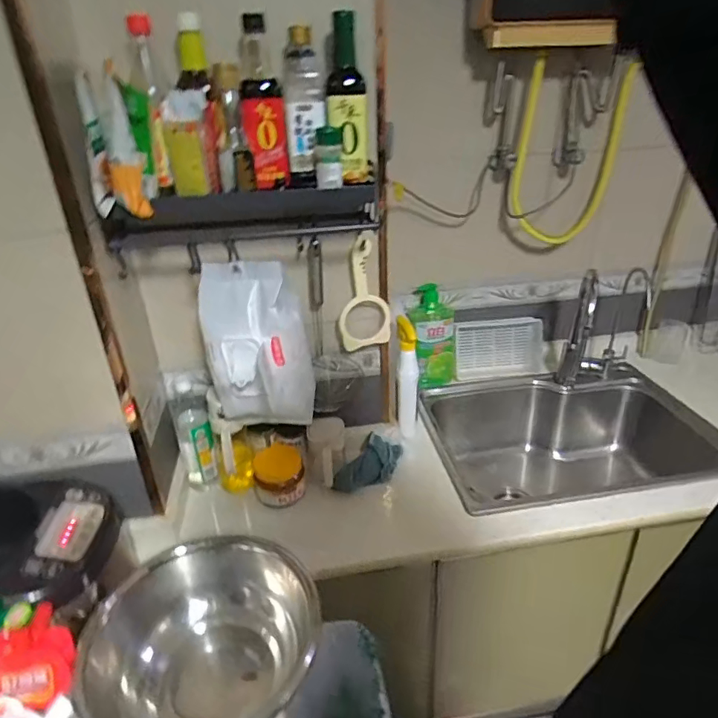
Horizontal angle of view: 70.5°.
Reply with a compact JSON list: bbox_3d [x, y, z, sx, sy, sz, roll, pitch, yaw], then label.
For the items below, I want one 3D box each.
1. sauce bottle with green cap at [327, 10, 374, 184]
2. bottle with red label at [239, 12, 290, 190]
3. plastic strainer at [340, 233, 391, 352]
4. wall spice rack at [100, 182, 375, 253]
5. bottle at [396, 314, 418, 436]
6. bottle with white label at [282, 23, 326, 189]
[{"bbox_3d":[-0.015,-0.343,0.686,0.055,0.202,0.048,4,28,13],"label":"sauce bottle with green cap"},{"bbox_3d":[-0.129,-0.340,0.683,0.055,0.200,0.047,-6,28,-6],"label":"bottle with red label"},{"bbox_3d":[0.004,-0.111,0.890,0.089,0.214,0.021,-7,38,3],"label":"plastic strainer"},{"bbox_3d":[-0.164,-0.204,0.742,0.374,0.086,0.098,-10,28,-12],"label":"wall spice rack"},{"bbox_3d":[0.101,0.041,1.048,0.039,0.259,0.054,1,28,7],"label":"bottle"},{"bbox_3d":[-0.075,-0.344,0.704,0.058,0.189,0.062,-4,28,-2],"label":"bottle with white label"}]

